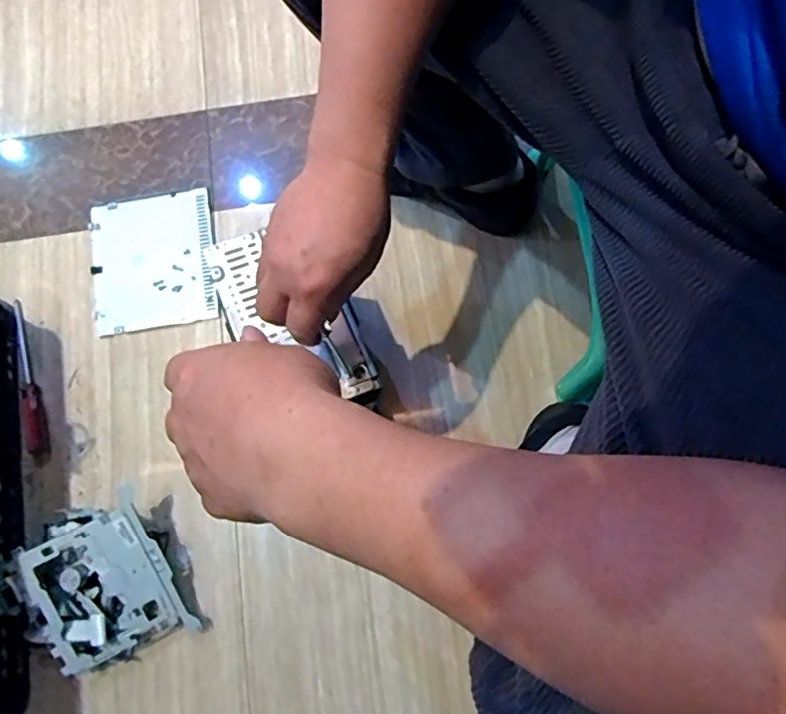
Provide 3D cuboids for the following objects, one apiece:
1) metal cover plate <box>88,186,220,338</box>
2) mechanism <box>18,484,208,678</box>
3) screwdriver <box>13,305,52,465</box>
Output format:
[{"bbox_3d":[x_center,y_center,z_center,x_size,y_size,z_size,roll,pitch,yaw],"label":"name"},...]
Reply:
[{"bbox_3d":[-0.305,-0.123,0.737,0.157,0.014,0.184,-11,77,0],"label":"metal cover plate"},{"bbox_3d":[-0.314,0.244,0.632,0.159,0.063,0.167,-20,84,-10],"label":"mechanism"},{"bbox_3d":[-0.443,0.026,0.706,0.024,0.024,0.207,-18,77,-2],"label":"screwdriver"}]

